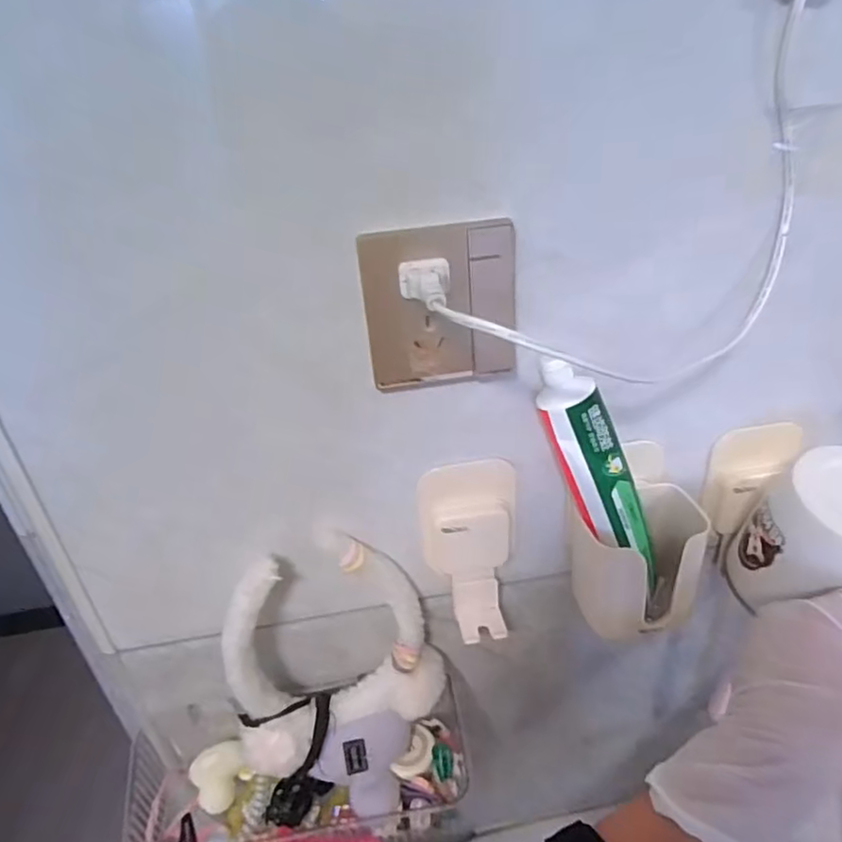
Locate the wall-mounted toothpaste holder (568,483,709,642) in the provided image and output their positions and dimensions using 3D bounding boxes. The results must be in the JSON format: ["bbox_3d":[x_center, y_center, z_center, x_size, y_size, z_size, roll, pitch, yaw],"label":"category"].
[{"bbox_3d":[0.147,0.093,0.418,0.083,0.085,0.080,0,31,10],"label":"wall-mounted toothpaste holder"}]

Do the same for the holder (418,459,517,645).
[{"bbox_3d":[0.034,0.091,0.419,0.068,0.118,0.053,-4,30,3],"label":"holder"}]

